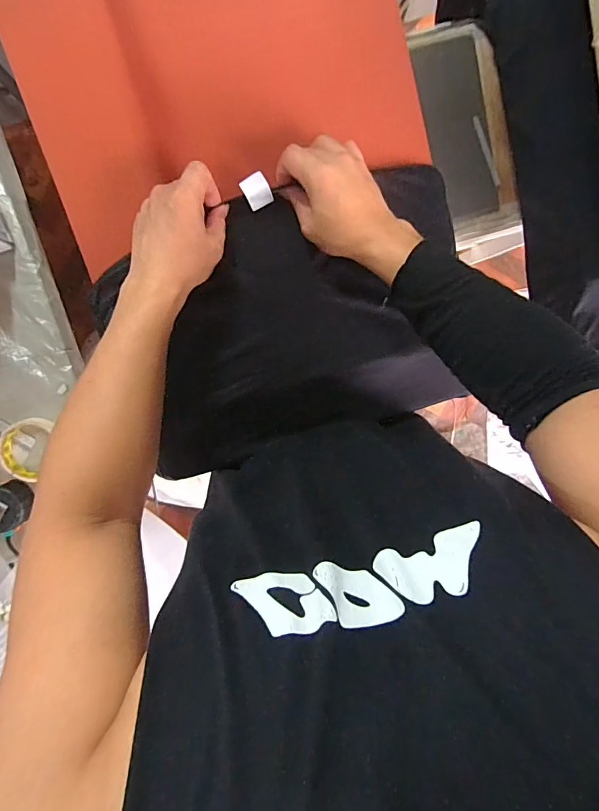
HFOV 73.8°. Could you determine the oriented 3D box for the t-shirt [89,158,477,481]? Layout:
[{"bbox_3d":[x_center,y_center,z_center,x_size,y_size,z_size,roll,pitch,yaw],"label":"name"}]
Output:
[{"bbox_3d":[0.001,-0.091,0.471,0.410,0.039,0.276,-17,99,-2],"label":"t-shirt"}]

